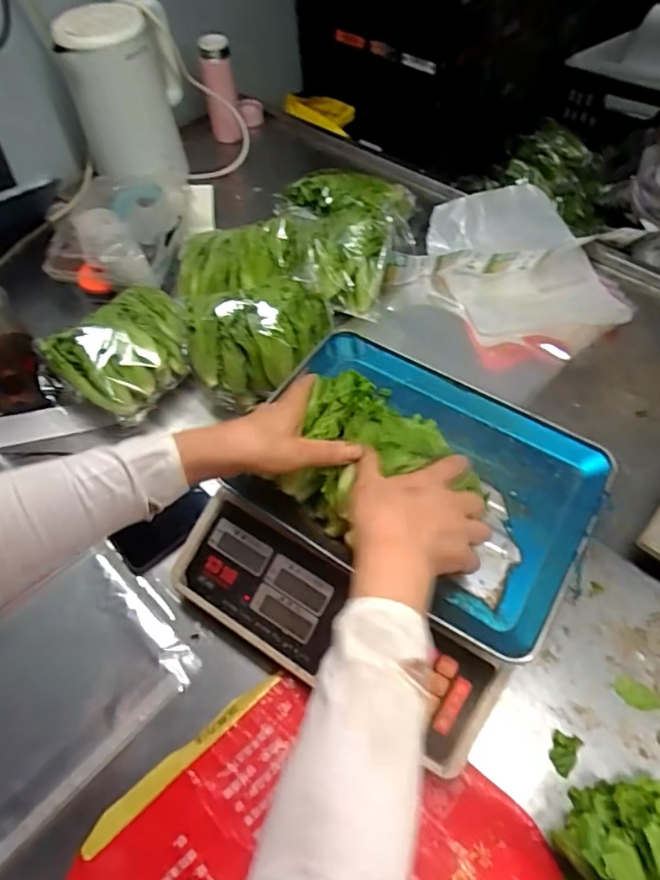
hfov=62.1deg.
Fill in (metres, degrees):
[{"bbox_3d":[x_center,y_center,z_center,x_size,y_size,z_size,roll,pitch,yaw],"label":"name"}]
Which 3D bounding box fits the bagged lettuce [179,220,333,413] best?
[{"bbox_3d":[-0.106,-0.188,0.715,0.172,0.088,0.273,-12,56,-8],"label":"bagged lettuce"}]

